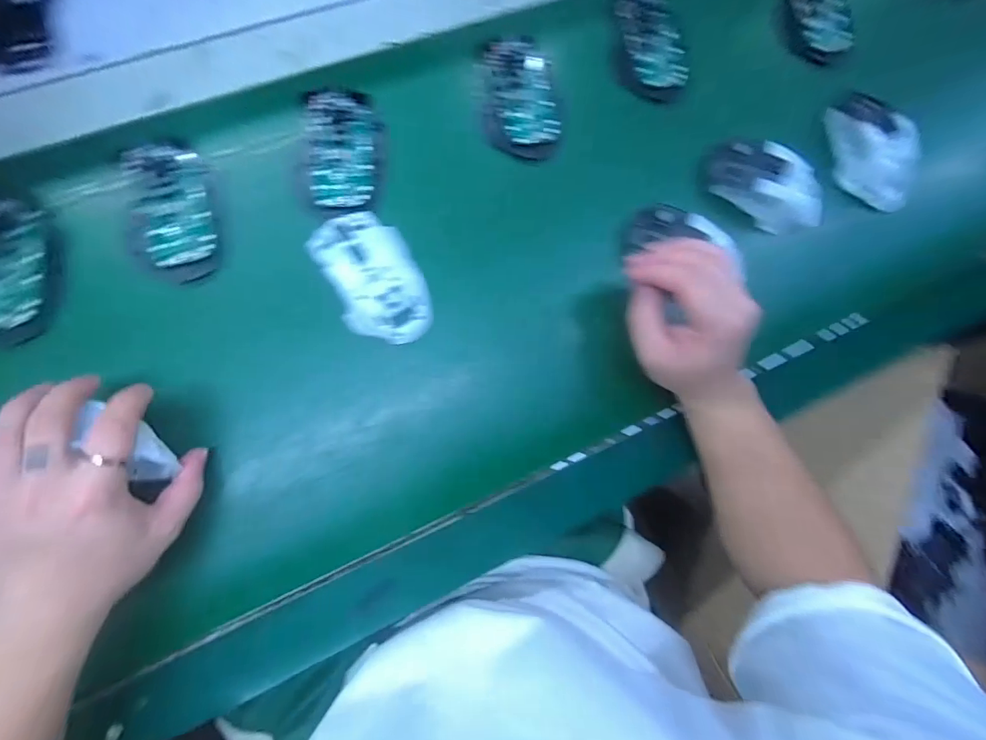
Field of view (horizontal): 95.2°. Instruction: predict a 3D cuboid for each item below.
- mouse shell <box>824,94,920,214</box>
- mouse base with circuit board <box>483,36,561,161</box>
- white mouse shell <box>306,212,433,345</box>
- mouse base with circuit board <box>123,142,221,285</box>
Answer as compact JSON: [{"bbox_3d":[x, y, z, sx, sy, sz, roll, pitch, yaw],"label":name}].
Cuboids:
[{"bbox_3d":[0.379,-0.220,0.444,0.048,0.048,0.123,-20,89,-10],"label":"mouse shell"},{"bbox_3d":[0.026,-0.246,0.413,0.068,0.022,0.101,-3,87,-9],"label":"mouse base with circuit board"},{"bbox_3d":[-0.096,-0.076,0.364,0.069,0.030,0.114,-28,91,-10],"label":"white mouse shell"},{"bbox_3d":[-0.256,-0.126,0.361,0.061,0.012,0.111,-4,87,-9],"label":"mouse base with circuit board"}]

